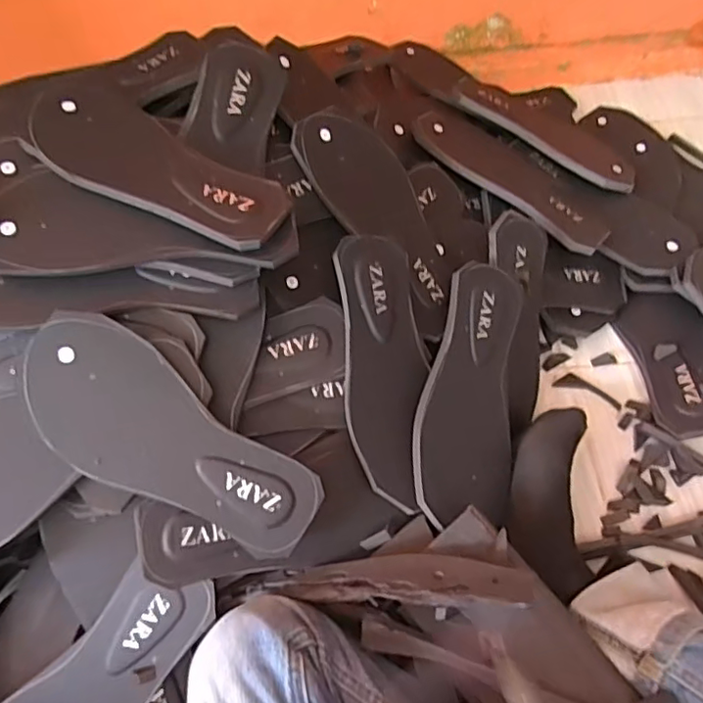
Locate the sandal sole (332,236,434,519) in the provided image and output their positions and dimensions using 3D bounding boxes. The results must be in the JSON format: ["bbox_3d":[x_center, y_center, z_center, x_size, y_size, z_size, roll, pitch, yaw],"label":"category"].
[{"bbox_3d":[0.032,0.014,0.514,0.080,0.010,0.242,0,77,-23],"label":"sandal sole"}]

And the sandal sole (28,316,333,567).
[{"bbox_3d":[-0.141,0.072,0.437,0.245,0.010,0.095,39,79,-6],"label":"sandal sole"}]

